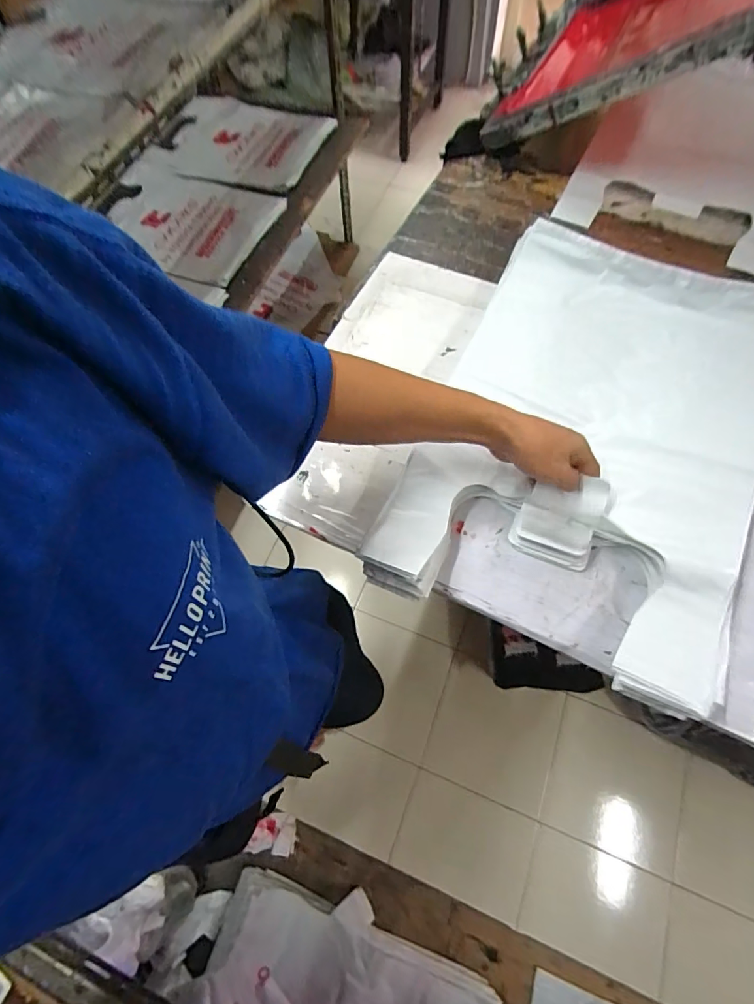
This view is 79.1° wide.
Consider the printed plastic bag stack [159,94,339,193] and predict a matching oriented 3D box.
[{"bbox_3d":[-0.369,-1.106,1.380,0.467,0.074,0.386,15,68,9],"label":"printed plastic bag stack"}]

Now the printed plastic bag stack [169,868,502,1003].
[{"bbox_3d":[-0.062,0.990,0.913,0.575,0.096,0.259,21,69,11],"label":"printed plastic bag stack"}]

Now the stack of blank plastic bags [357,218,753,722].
[{"bbox_3d":[0.258,-0.089,0.534,0.344,0.052,0.547,26,70,13],"label":"stack of blank plastic bags"}]

